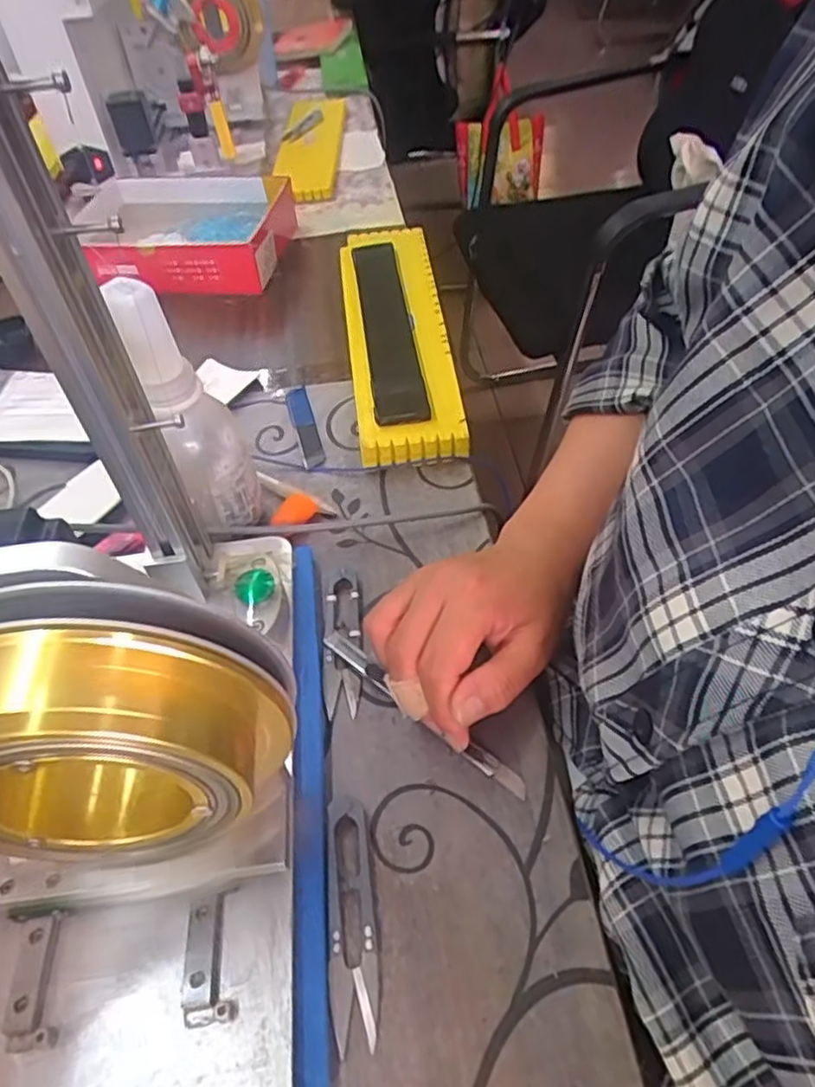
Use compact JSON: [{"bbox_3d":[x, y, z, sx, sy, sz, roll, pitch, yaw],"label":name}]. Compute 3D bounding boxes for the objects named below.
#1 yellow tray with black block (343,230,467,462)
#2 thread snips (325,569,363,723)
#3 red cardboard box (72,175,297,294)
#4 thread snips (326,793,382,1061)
[{"bbox_3d":[-0.010,-0.191,0.615,0.084,0.043,0.325,-6,49,-2],"label":"yellow tray with black block"},{"bbox_3d":[-0.039,0.058,0.420,0.021,0.008,0.099,-4,49,0],"label":"thread snips"},{"bbox_3d":[-0.246,-0.343,0.759,0.226,0.061,0.184,8,52,8],"label":"red cardboard box"},{"bbox_3d":[-0.026,0.169,0.315,0.023,0.008,0.101,-6,49,-2],"label":"thread snips"}]

